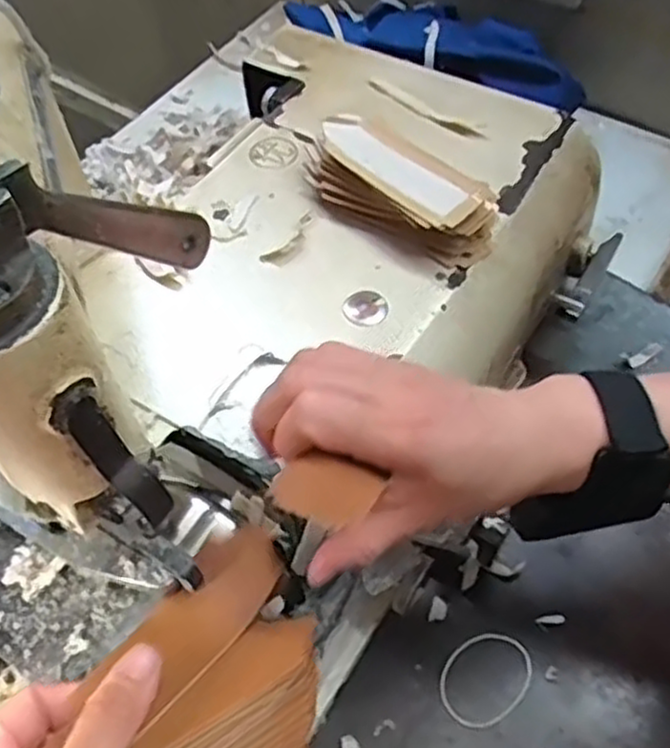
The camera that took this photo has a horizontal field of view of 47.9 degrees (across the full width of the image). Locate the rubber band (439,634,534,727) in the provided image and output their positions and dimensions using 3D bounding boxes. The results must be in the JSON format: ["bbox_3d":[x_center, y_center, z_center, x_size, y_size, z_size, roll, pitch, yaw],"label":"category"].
[{"bbox_3d":[0.087,0.176,0.437,0.058,0.004,0.044,-33,63,-19],"label":"rubber band"}]

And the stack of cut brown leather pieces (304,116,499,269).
[{"bbox_3d":[0.038,-0.111,0.443,0.123,0.036,0.059,36,64,23],"label":"stack of cut brown leather pieces"}]

